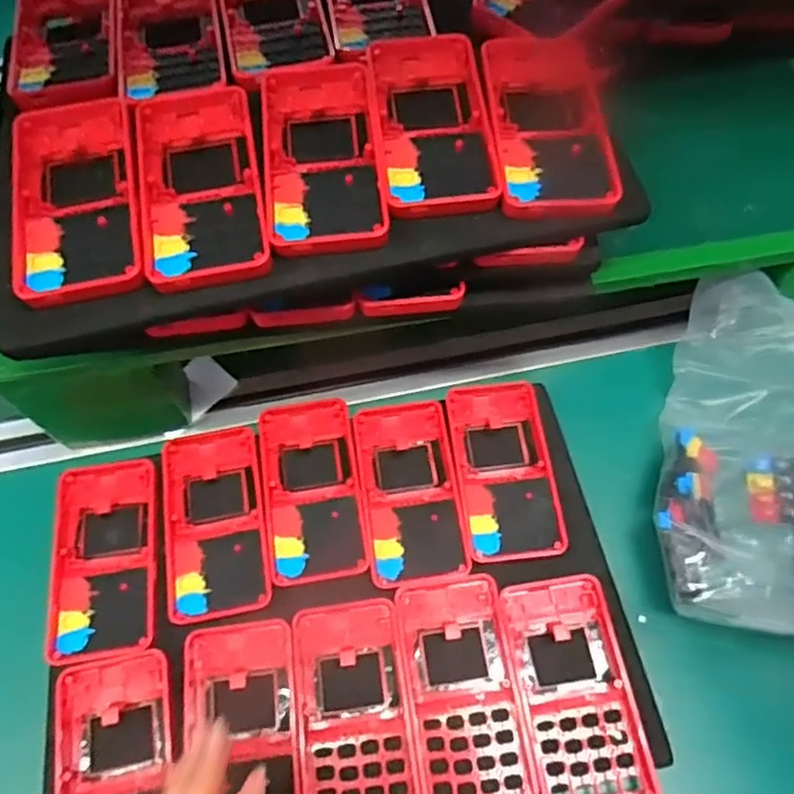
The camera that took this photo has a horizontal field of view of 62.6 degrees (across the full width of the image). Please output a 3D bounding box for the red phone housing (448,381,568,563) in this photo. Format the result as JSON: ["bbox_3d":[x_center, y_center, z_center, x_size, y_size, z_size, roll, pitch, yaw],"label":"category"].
[{"bbox_3d":[0.070,0.045,0.431,0.060,0.009,0.124,-4,61,-2],"label":"red phone housing"}]

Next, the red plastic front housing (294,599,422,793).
[{"bbox_3d":[-0.024,0.179,0.367,0.061,0.013,0.121,-7,61,-4],"label":"red plastic front housing"}]

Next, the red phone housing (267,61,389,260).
[{"bbox_3d":[-0.041,-0.136,0.360,0.061,0.016,0.133,-6,61,-3],"label":"red phone housing"}]

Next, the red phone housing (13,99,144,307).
[{"bbox_3d":[-0.169,-0.110,0.343,0.061,0.013,0.130,-11,62,-6],"label":"red phone housing"}]

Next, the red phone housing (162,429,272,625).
[{"bbox_3d":[-0.116,0.076,0.417,0.062,0.007,0.125,-10,61,-5],"label":"red phone housing"}]

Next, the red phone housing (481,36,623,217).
[{"bbox_3d":[0.085,-0.158,0.369,0.066,0.013,0.134,0,63,-5],"label":"red phone housing"}]

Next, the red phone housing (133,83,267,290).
[{"bbox_3d":[-0.107,-0.120,0.352,0.063,0.014,0.138,-9,61,-5],"label":"red phone housing"}]

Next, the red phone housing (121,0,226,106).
[{"bbox_3d":[-0.141,-0.227,0.406,0.059,0.012,0.117,-11,61,-6],"label":"red phone housing"}]

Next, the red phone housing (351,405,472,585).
[{"bbox_3d":[0.008,0.059,0.426,0.061,0.008,0.122,-6,61,-3],"label":"red phone housing"}]

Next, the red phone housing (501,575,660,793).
[{"bbox_3d":[0.101,0.165,0.369,0.062,0.010,0.123,-7,61,-4],"label":"red phone housing"}]

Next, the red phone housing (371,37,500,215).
[{"bbox_3d":[0.020,-0.154,0.365,0.060,0.017,0.126,-5,61,-3],"label":"red phone housing"}]

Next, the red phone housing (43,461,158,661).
[{"bbox_3d":[-0.182,0.098,0.410,0.062,0.012,0.123,-7,61,-4],"label":"red phone housing"}]

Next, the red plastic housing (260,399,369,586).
[{"bbox_3d":[-0.055,0.057,0.426,0.059,0.011,0.120,-8,61,-5],"label":"red plastic housing"}]

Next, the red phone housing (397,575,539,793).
[{"bbox_3d":[0.038,0.166,0.371,0.062,0.016,0.120,-7,61,-4],"label":"red phone housing"}]

